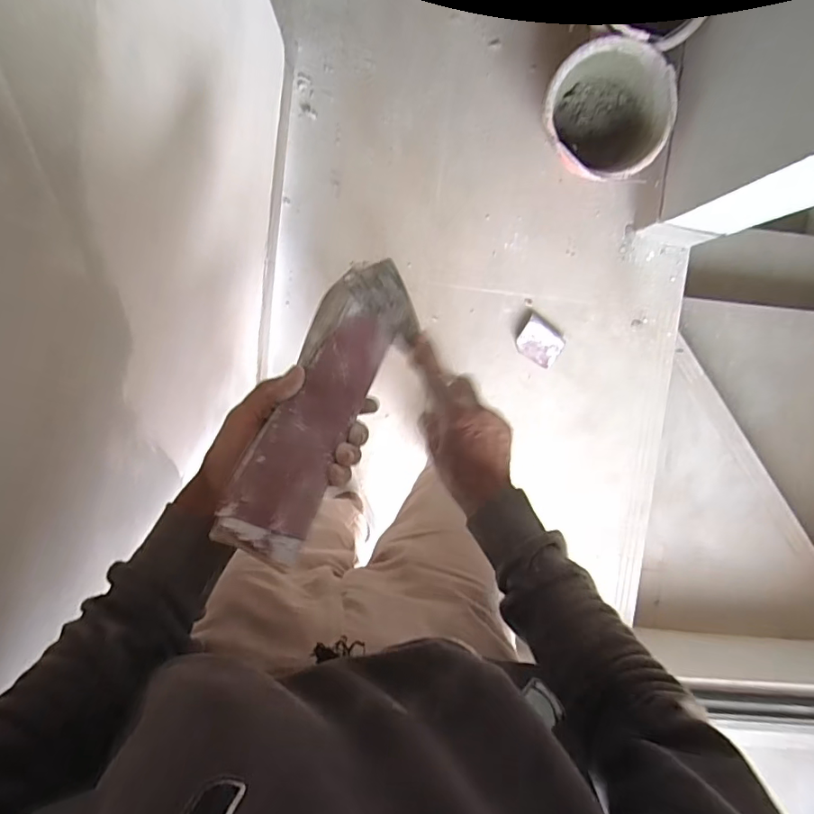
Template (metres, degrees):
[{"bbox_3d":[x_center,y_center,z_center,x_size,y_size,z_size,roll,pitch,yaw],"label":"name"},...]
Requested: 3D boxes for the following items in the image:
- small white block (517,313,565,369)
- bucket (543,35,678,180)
[{"bbox_3d":[0.303,-0.153,1.170,0.106,0.041,0.093,31,91,-4],"label":"small white block"},{"bbox_3d":[0.388,-0.574,1.043,0.236,0.187,0.223,0,93,-3],"label":"bucket"}]

